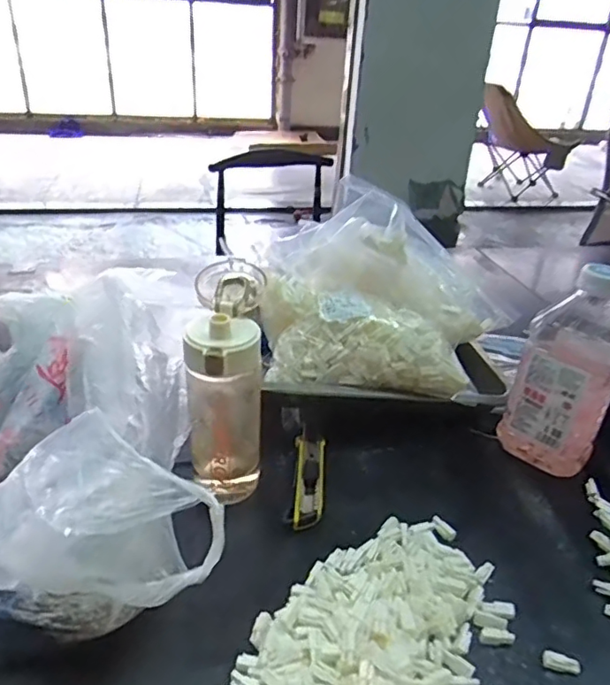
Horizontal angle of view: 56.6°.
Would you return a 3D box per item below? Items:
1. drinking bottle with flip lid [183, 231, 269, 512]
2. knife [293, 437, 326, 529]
[{"bbox_3d":[-0.074,0.054,0.549,0.063,0.203,0.116,2,30,-6],"label":"drinking bottle with flip lid"},{"bbox_3d":[0.005,0.138,0.572,0.030,0.011,0.116,18,30,-10],"label":"knife"}]

